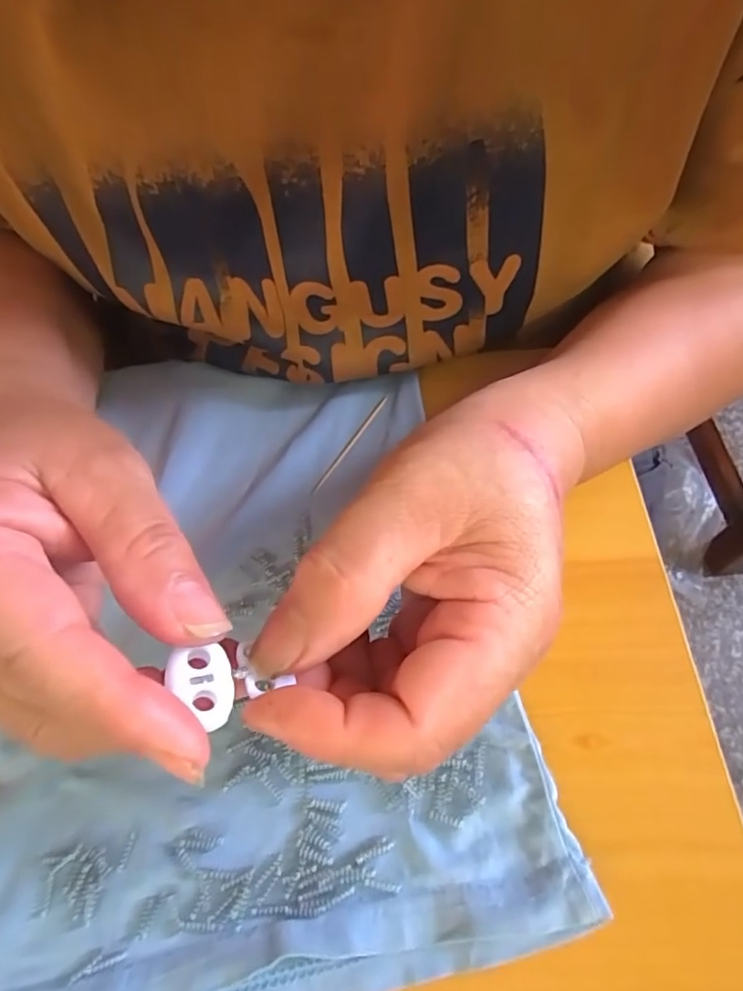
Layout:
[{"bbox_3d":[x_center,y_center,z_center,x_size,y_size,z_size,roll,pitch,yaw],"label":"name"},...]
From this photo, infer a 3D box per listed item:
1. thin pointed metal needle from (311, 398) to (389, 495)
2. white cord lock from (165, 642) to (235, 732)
[{"bbox_3d":[-0.010,-0.025,0.260,0.004,0.004,0.061,29,66,17],"label":"thin pointed metal needle"},{"bbox_3d":[-0.040,0.045,0.131,0.014,0.006,0.019,-4,58,-31],"label":"white cord lock"}]

